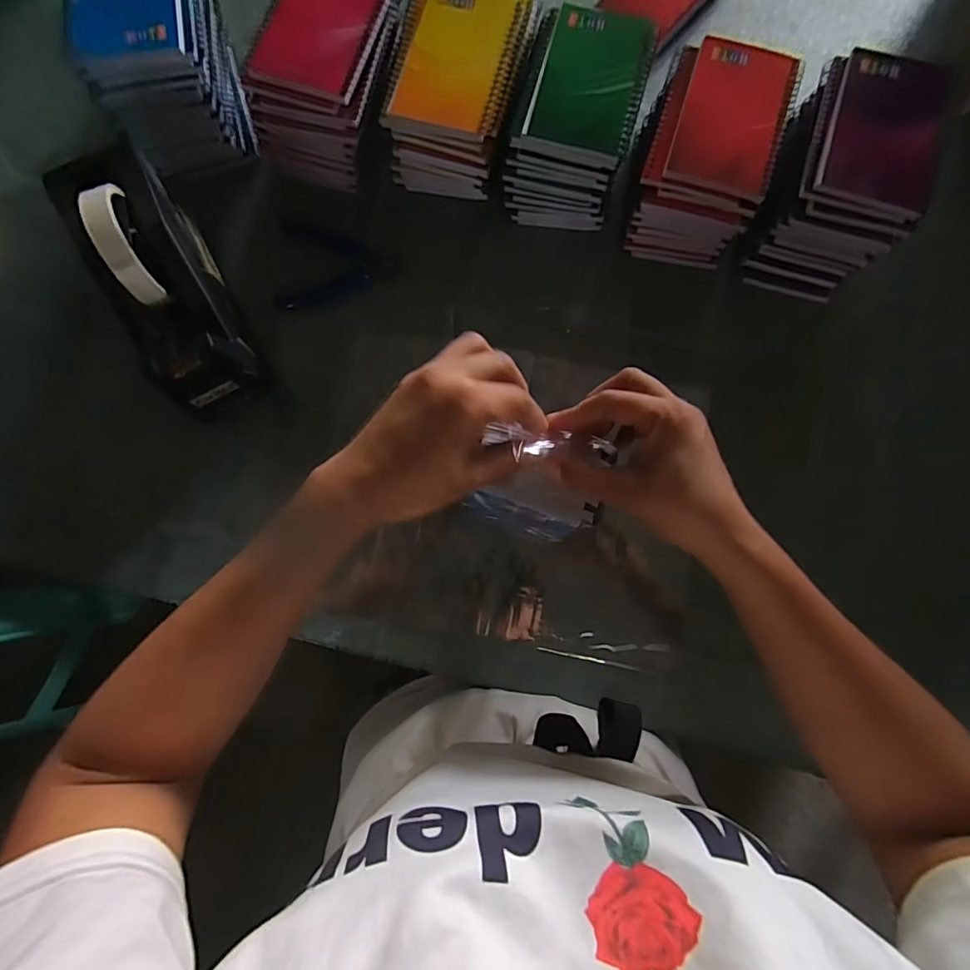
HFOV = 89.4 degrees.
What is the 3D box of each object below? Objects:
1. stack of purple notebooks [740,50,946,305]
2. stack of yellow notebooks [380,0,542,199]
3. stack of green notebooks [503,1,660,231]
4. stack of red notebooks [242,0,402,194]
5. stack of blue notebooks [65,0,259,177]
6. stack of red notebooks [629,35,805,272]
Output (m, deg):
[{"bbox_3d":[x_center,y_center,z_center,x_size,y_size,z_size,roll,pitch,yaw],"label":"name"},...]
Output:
[{"bbox_3d":[0.293,-0.256,0.411,0.102,0.098,0.150,20,82,2],"label":"stack of purple notebooks"},{"bbox_3d":[-0.024,-0.348,0.439,0.104,0.084,0.146,15,82,1],"label":"stack of yellow notebooks"},{"bbox_3d":[0.078,-0.317,0.434,0.098,0.089,0.144,14,82,1],"label":"stack of green notebooks"},{"bbox_3d":[-0.132,-0.358,0.433,0.104,0.096,0.154,17,82,1],"label":"stack of red notebooks"},{"bbox_3d":[-0.278,-0.377,0.424,0.101,0.100,0.141,-15,82,-3],"label":"stack of blue notebooks"},{"bbox_3d":[0.186,-0.281,0.427,0.102,0.085,0.146,16,82,1],"label":"stack of red notebooks"}]

